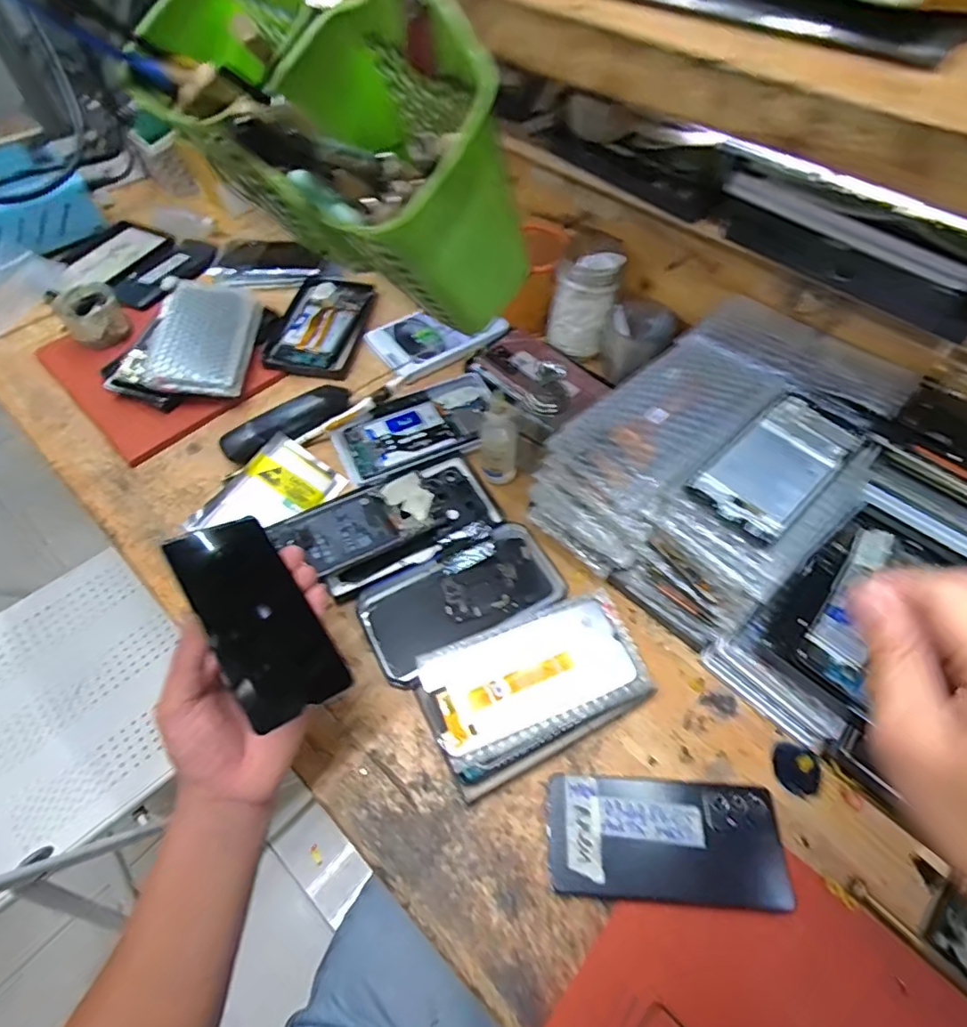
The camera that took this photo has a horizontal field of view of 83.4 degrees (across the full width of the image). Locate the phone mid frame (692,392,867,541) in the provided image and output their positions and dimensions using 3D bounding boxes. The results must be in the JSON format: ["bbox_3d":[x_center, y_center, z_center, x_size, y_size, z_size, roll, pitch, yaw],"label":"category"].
[{"bbox_3d":[0.229,-0.038,0.423,0.146,0.015,0.072,-38,69,-23],"label":"phone mid frame"}]

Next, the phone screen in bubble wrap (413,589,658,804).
[{"bbox_3d":[0.041,0.137,0.438,0.171,0.034,0.103,-22,60,-14],"label":"phone screen in bubble wrap"}]

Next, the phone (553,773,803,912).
[{"bbox_3d":[0.126,0.228,0.381,0.158,0.012,0.075,1,58,5],"label":"phone"}]

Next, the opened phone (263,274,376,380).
[{"bbox_3d":[-0.206,-0.240,0.689,0.100,0.018,0.182,7,57,4],"label":"opened phone"}]

